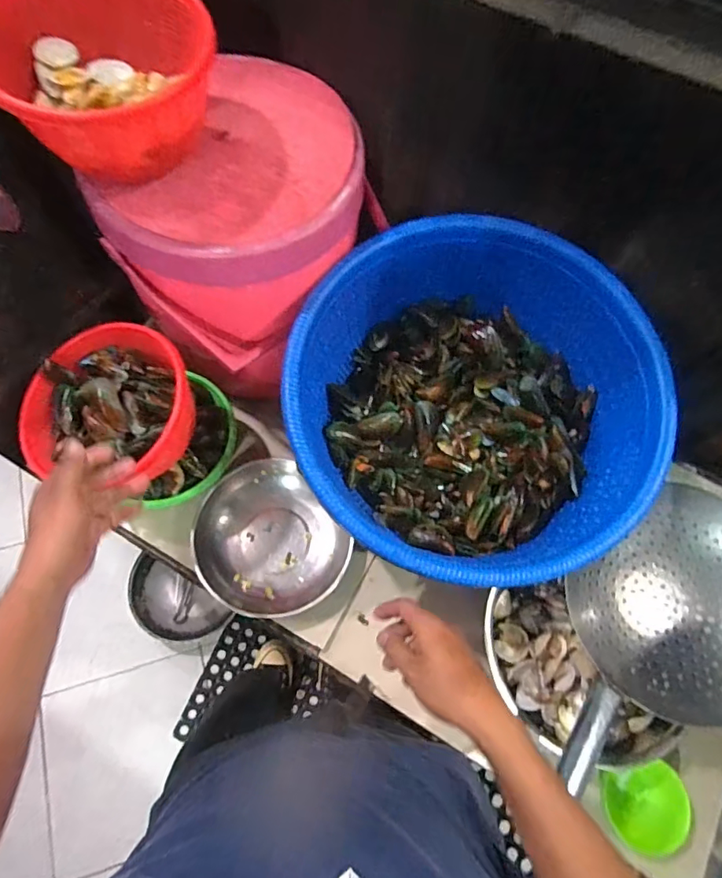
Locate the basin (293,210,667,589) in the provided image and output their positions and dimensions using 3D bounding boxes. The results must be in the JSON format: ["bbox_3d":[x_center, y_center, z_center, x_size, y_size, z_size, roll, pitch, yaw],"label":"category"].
[{"bbox_3d":[0.147,-0.047,0.709,0.459,0.188,0.467,1,71,-2],"label":"basin"}]

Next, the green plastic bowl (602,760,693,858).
[{"bbox_3d":[0.392,0.508,0.707,0.098,0.061,0.112,-15,72,-7],"label":"green plastic bowl"}]

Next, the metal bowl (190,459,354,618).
[{"bbox_3d":[-0.149,0.165,0.811,0.221,0.061,0.244,-36,76,-14],"label":"metal bowl"}]

